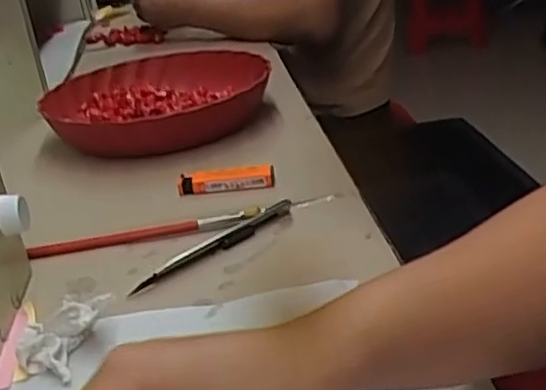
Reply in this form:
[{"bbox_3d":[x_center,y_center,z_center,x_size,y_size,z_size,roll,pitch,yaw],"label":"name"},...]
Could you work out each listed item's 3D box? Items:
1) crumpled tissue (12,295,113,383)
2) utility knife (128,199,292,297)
[{"bbox_3d":[-0.122,0.078,0.402,0.041,0.031,0.045,4,27,25],"label":"crumpled tissue"},{"bbox_3d":[-0.037,0.034,0.491,0.141,0.012,0.015,-27,31,-36],"label":"utility knife"}]

